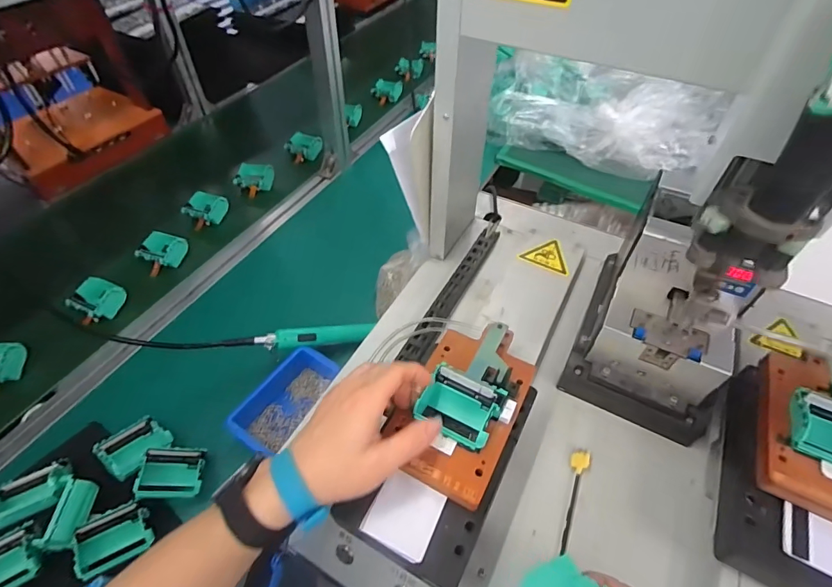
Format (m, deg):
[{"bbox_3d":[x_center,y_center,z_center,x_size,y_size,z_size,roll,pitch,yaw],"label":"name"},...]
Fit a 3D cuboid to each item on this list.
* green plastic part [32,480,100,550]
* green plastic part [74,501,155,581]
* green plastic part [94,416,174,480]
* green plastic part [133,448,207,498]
[{"bbox_3d":[-0.383,0.245,0.473,0.025,0.031,0.067,7,50,5],"label":"green plastic part"},{"bbox_3d":[-0.336,0.271,0.477,0.064,0.031,0.054,-26,55,-21],"label":"green plastic part"},{"bbox_3d":[-0.360,0.195,0.540,0.061,0.039,0.069,32,20,17],"label":"green plastic part"},{"bbox_3d":[-0.298,0.217,0.522,0.071,0.028,0.057,24,49,-41],"label":"green plastic part"}]

